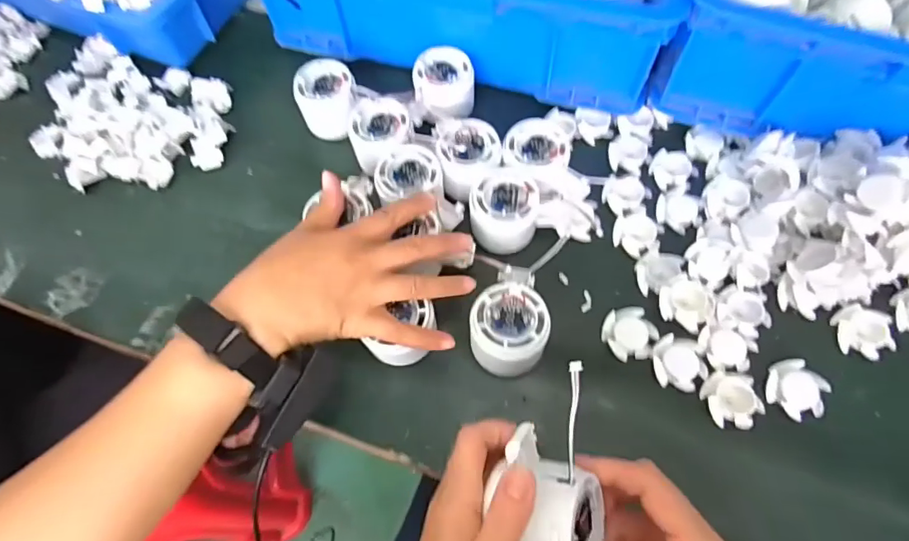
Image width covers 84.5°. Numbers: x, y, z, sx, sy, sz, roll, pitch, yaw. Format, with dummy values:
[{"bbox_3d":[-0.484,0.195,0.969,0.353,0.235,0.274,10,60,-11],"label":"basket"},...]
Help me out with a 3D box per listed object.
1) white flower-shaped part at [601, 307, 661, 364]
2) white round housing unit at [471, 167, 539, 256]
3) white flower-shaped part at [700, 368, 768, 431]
[{"bbox_3d":[0.141,0.052,0.404,0.040,0.012,0.041,-1,66,2],"label":"white flower-shaped part"},{"bbox_3d":[0.043,-0.050,0.436,0.056,0.047,0.062,-1,66,3],"label":"white round housing unit"},{"bbox_3d":[0.210,0.097,0.378,0.040,0.016,0.042,-1,66,2],"label":"white flower-shaped part"}]

